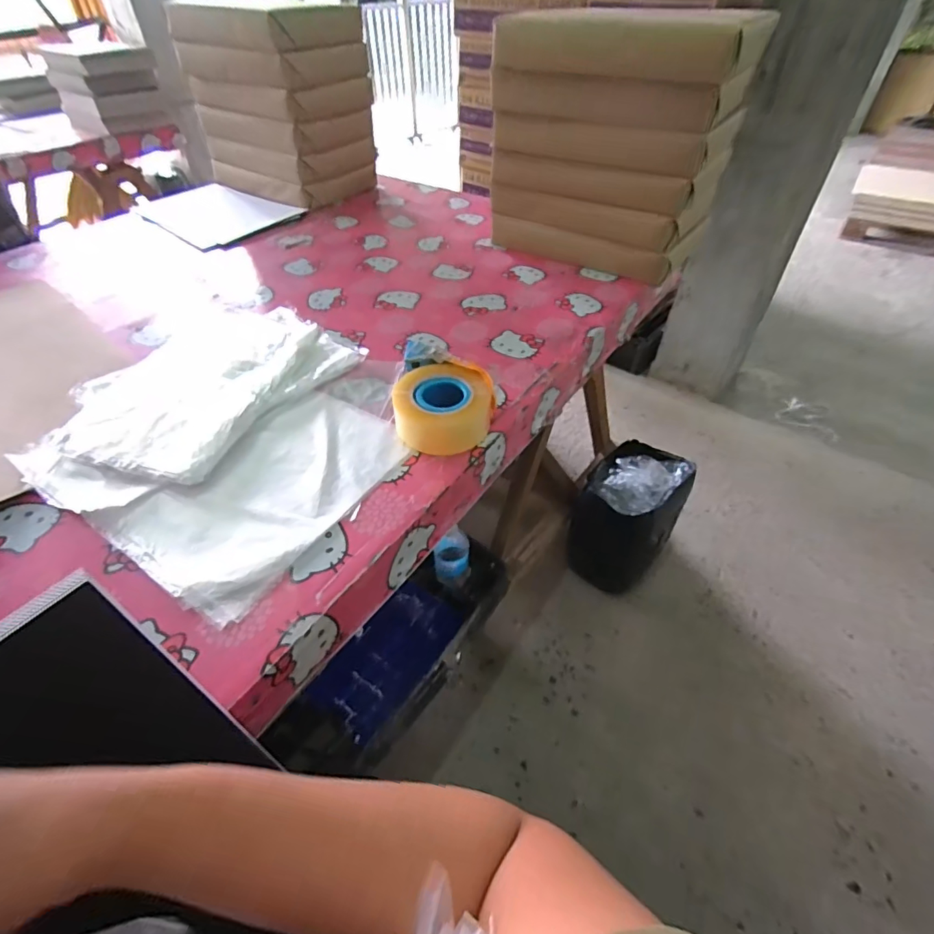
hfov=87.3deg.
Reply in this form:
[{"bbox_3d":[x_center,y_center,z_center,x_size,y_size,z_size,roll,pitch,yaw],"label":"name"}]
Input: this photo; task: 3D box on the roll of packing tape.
[{"bbox_3d":[-0.033,-0.077,0.637,0.118,0.055,0.111,0,46,0],"label":"roll of packing tape"}]

